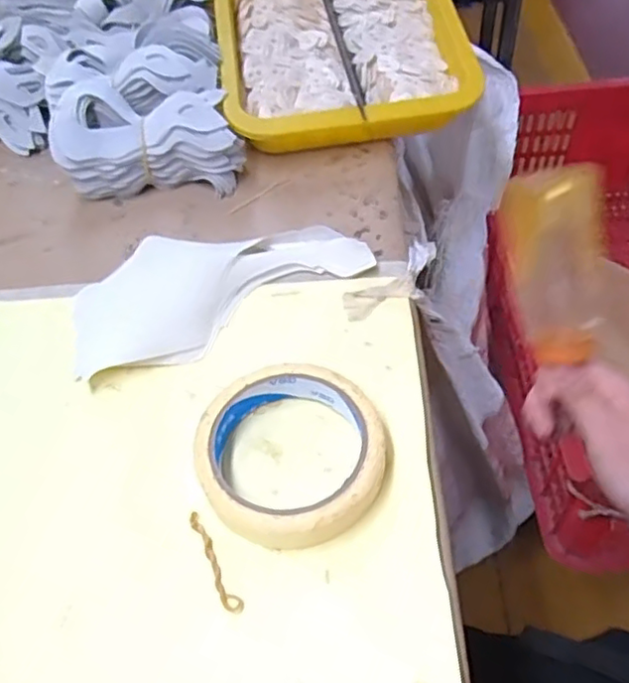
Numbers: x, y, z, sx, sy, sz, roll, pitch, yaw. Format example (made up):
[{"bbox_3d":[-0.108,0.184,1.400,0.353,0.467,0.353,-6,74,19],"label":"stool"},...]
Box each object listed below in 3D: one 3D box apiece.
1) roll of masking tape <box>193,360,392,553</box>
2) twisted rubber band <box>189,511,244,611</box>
[{"bbox_3d":[-0.012,0.058,0.350,0.097,0.021,0.095,-2,53,3],"label":"roll of masking tape"},{"bbox_3d":[-0.050,0.109,0.327,0.008,0.004,0.055,-26,56,-16],"label":"twisted rubber band"}]

